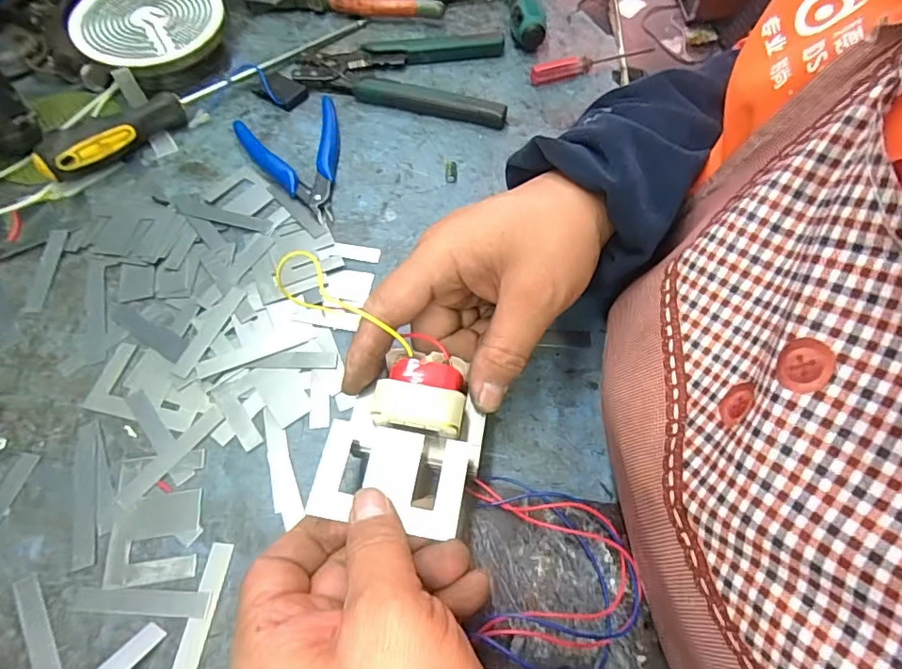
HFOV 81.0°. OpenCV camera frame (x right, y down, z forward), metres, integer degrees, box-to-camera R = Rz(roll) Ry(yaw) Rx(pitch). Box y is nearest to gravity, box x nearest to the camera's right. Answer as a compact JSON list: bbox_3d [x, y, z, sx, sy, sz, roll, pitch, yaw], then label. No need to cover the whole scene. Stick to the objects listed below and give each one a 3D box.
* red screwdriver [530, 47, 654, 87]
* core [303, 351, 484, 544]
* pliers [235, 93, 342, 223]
[{"bbox_3d":[0.126,-0.244,0.469,0.122,0.017,0.014,-23,63,-14],"label":"red screwdriver"},{"bbox_3d":[-0.022,0.051,0.255,0.070,0.033,0.081,10,60,5],"label":"core"},{"bbox_3d":[-0.109,-0.133,0.402,0.078,0.013,0.117,-24,63,-15],"label":"pliers"}]

